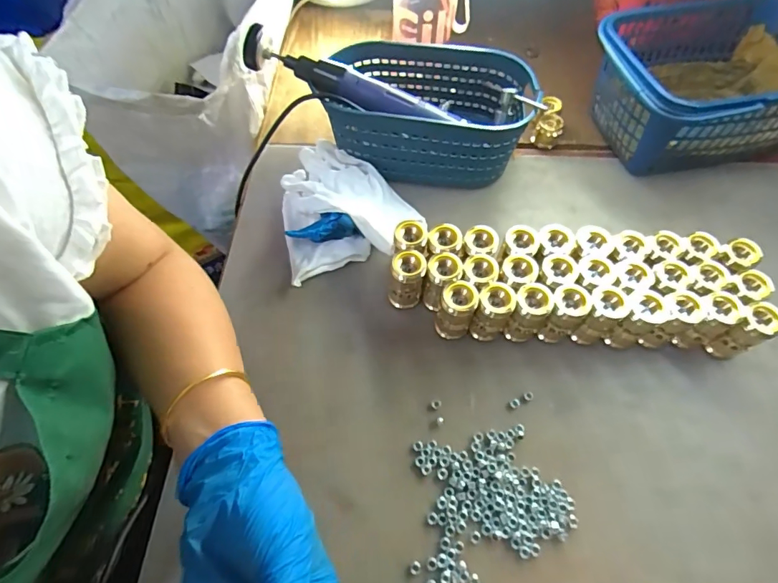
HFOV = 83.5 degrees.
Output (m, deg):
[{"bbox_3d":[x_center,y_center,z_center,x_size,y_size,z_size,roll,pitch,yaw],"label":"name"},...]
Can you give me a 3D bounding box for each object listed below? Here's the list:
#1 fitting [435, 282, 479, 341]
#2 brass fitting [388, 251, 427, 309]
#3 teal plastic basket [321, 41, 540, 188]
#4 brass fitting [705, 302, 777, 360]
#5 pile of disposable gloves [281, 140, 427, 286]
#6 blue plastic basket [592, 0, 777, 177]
[{"bbox_3d":[0.062,0.018,0.402,0.031,0.061,0.032,1,61,-2],"label":"fitting"},{"bbox_3d":[0.017,-0.009,0.418,0.030,0.061,0.030,14,61,5],"label":"brass fitting"},{"bbox_3d":[0.047,-0.206,0.508,0.213,0.084,0.145,3,61,0],"label":"teal plastic basket"},{"bbox_3d":[0.318,0.037,0.391,0.029,0.057,0.027,39,67,18],"label":"brass fitting"},{"bbox_3d":[-0.047,-0.102,0.468,0.140,0.056,0.158,-13,62,-9],"label":"pile of disposable gloves"},{"bbox_3d":[0.370,-0.232,0.507,0.272,0.124,0.176,-3,61,-4],"label":"blue plastic basket"}]

